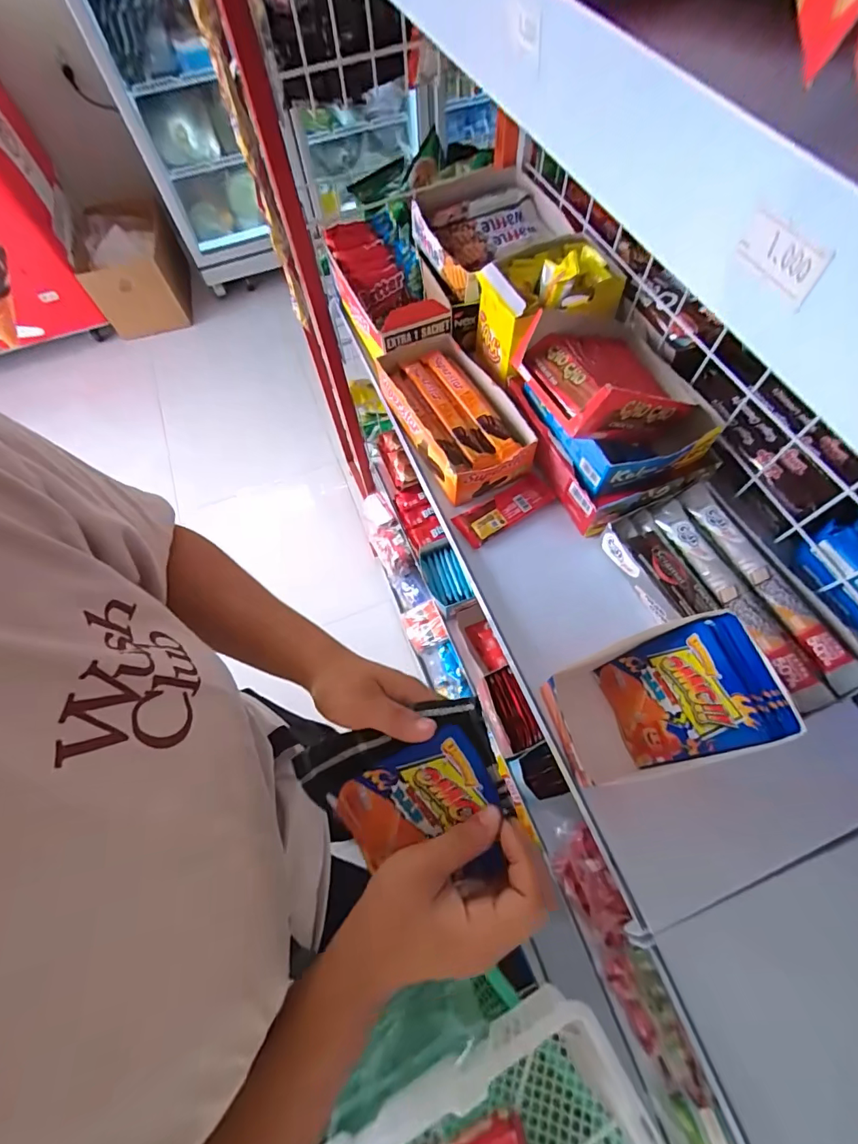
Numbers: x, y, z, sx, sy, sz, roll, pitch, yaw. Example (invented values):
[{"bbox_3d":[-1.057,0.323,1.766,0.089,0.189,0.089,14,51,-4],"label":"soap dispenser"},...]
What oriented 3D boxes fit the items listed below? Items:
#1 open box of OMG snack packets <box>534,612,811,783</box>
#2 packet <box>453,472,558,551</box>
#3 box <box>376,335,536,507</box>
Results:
[{"bbox_3d":[0.194,0.119,0.403,0.121,0.160,0.107,-14,65,-4],"label":"open box of OMG snack packets"},{"bbox_3d":[0.088,-0.073,0.529,0.116,0.007,0.044,-32,68,-12],"label":"packet"},{"bbox_3d":[0.029,-0.196,0.560,0.114,0.048,0.219,-27,67,-10],"label":"box"}]

